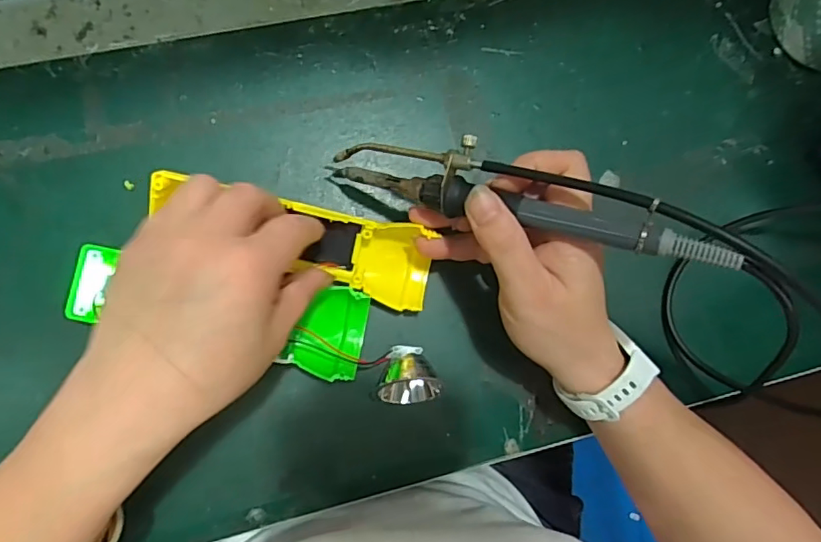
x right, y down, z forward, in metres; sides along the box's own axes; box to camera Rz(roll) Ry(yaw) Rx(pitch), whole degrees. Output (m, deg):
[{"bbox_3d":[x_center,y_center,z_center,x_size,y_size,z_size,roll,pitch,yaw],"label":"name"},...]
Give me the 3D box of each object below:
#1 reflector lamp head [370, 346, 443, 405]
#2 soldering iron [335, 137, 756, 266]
[{"bbox_3d":[-0.001,0.062,0.319,0.038,0.027,0.033,2,85,-6],"label":"reflector lamp head"},{"bbox_3d":[0.050,-0.040,0.265,0.202,0.017,0.033,19,83,25],"label":"soldering iron"}]

